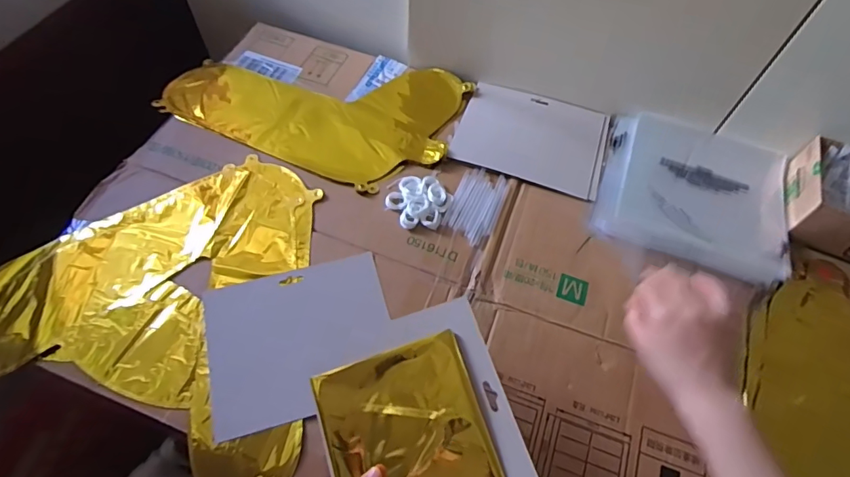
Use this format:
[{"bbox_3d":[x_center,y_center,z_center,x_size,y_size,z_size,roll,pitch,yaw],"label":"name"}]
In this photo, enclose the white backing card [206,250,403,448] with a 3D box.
[{"bbox_3d":[-0.134,0.110,0.533,0.193,0.011,0.157,-14,69,-7],"label":"white backing card"}]

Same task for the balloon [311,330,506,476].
[{"bbox_3d":[-0.015,0.170,0.427,0.138,0.018,0.146,-18,67,-5],"label":"balloon"}]

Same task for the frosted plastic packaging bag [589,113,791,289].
[{"bbox_3d":[0.348,-0.060,0.639,0.228,0.025,0.219,21,61,9],"label":"frosted plastic packaging bag"}]

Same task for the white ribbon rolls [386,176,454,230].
[{"bbox_3d":[-0.006,-0.048,0.613,0.073,0.011,0.076,1,59,-2],"label":"white ribbon rolls"}]

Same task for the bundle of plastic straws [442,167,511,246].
[{"bbox_3d":[0.067,-0.045,0.621,0.062,0.006,0.108,20,61,9],"label":"bundle of plastic straws"}]

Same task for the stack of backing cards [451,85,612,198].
[{"bbox_3d":[0.151,-0.146,0.686,0.198,0.005,0.163,17,60,8],"label":"stack of backing cards"}]

